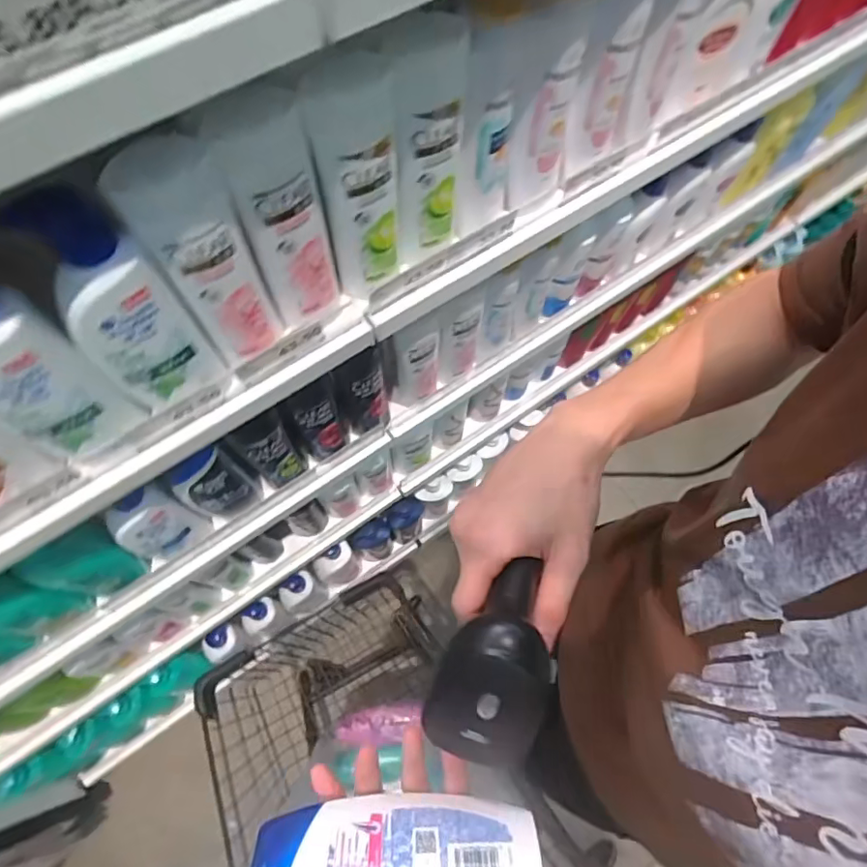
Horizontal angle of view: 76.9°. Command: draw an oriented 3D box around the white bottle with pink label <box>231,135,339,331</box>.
[{"bbox_3d":[-0.114,-0.152,0.446,0.061,0.163,0.028,-18,70,-8],"label":"white bottle with pink label"}]

